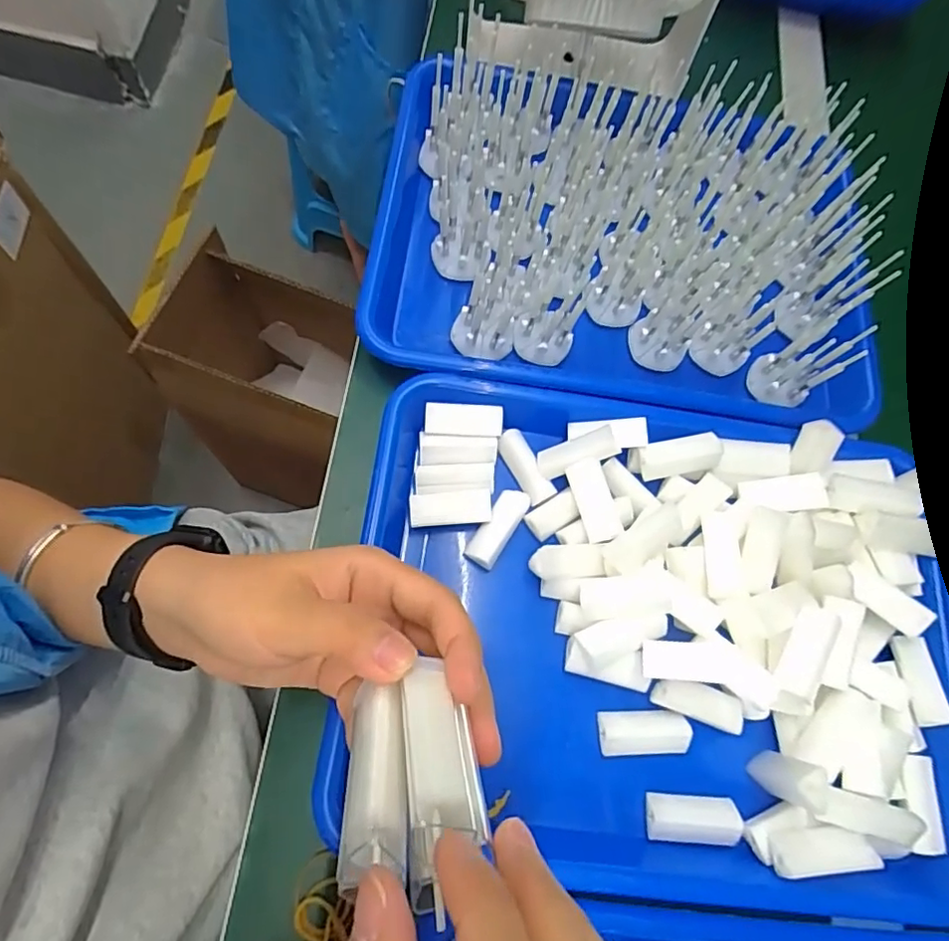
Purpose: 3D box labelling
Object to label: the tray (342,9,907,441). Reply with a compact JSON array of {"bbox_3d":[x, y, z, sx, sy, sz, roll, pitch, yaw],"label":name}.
[{"bbox_3d":[0.101,-0.158,0.386,0.327,0.060,0.248,11,71,-4],"label":"tray"}]

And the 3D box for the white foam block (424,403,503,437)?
[{"bbox_3d":[-0.006,-0.030,0.341,0.045,0.010,0.018,2,95,-2],"label":"white foam block"}]

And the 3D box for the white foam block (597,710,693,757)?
[{"bbox_3d":[0.089,0.137,0.300,0.046,0.010,0.021,1,72,-7],"label":"white foam block"}]

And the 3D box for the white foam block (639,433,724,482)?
[{"bbox_3d":[0.122,-0.008,0.337,0.050,0.012,0.021,-9,73,-10],"label":"white foam block"}]

